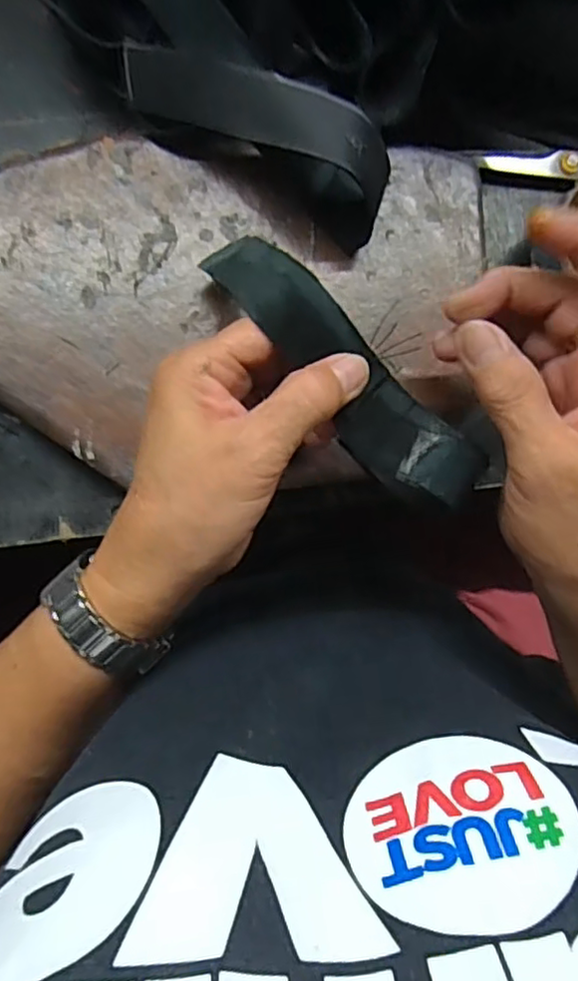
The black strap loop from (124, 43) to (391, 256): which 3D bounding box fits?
[{"bbox_3d":[-0.011,-0.166,0.292,0.130,0.043,0.035,30,84,-4],"label":"black strap loop"}]

